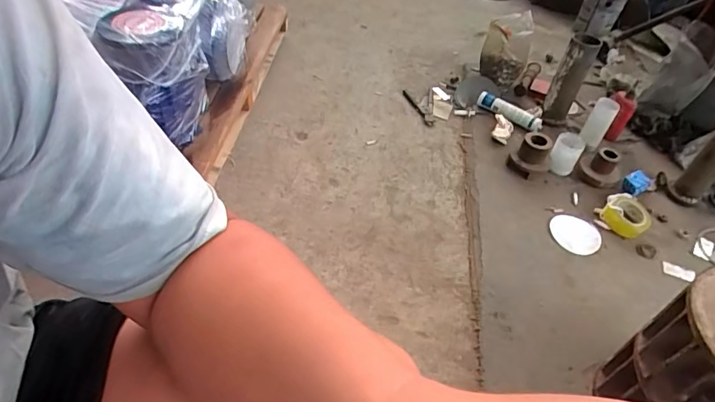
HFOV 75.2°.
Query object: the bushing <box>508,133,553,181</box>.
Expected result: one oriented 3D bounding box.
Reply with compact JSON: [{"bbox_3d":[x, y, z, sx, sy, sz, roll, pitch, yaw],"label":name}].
[{"bbox_3d":[0.491,-0.125,1.292,0.095,0.099,0.095,-32,59,-33],"label":"bushing"}]

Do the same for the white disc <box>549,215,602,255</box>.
[{"bbox_3d":[0.559,0.083,1.191,0.123,0.015,0.101,30,49,18],"label":"white disc"}]

